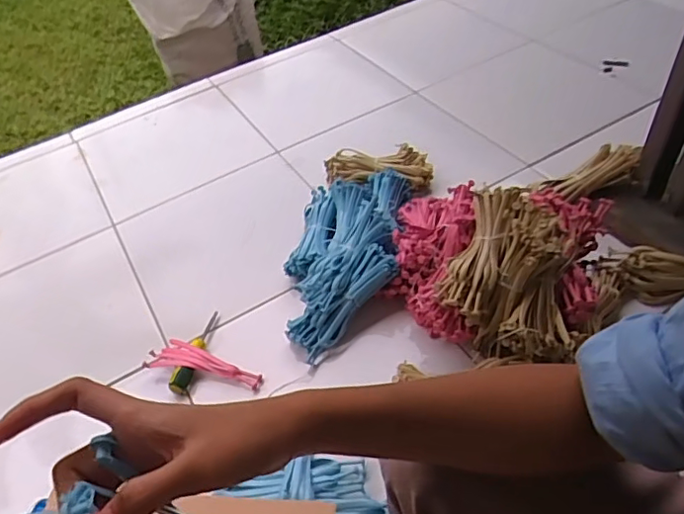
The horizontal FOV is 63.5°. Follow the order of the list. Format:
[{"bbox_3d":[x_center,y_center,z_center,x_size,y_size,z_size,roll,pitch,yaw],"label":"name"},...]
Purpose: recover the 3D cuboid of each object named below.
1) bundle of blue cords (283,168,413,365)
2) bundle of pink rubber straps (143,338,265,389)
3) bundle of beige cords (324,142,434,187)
[{"bbox_3d":[0.005,-0.026,0.975,0.196,0.104,0.400,2,48,11],"label":"bundle of blue cords"},{"bbox_3d":[-0.220,0.172,0.888,0.194,0.025,0.058,10,50,18],"label":"bundle of pink rubber straps"},{"bbox_3d":[0.071,-0.182,1.138,0.225,0.056,0.079,1,48,10],"label":"bundle of beige cords"}]

